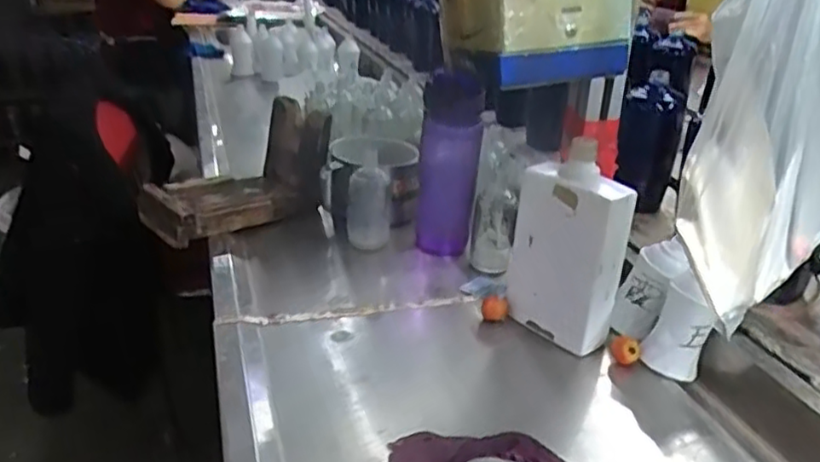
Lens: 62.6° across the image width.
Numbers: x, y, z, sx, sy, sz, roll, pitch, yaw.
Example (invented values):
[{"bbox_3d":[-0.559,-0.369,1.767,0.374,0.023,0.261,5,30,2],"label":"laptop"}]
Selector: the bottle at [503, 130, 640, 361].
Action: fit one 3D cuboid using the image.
[{"bbox_3d":[0.156,0.019,0.675,0.049,0.182,0.108,-21,34,-38],"label":"bottle"}]

